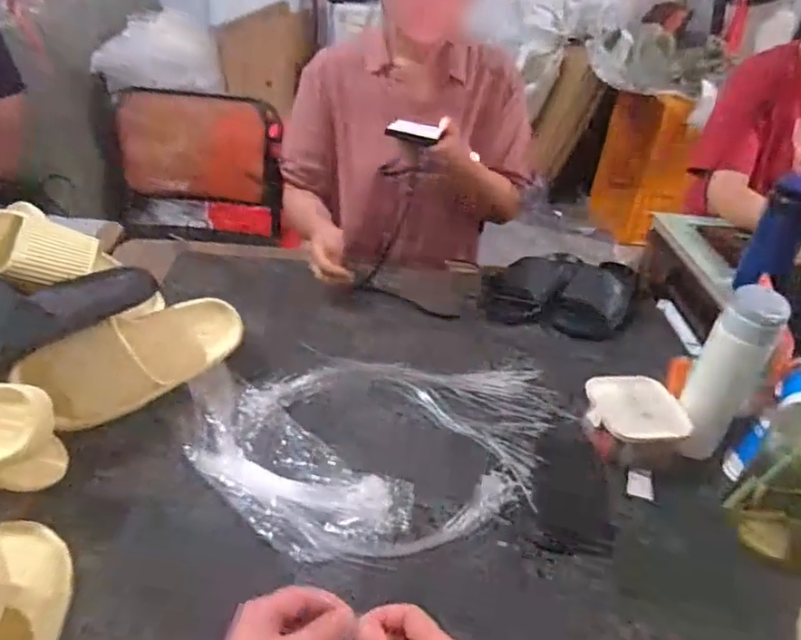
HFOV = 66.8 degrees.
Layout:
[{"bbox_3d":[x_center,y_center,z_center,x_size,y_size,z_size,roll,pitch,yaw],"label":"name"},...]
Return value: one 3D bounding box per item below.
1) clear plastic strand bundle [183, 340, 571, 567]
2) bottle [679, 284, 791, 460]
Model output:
[{"bbox_3d":[-0.014,0.140,0.731,0.460,0.031,0.290,0,35,-8],"label":"clear plastic strand bundle"},{"bbox_3d":[0.384,0.067,0.721,0.068,0.207,0.060,26,40,27],"label":"bottle"}]

